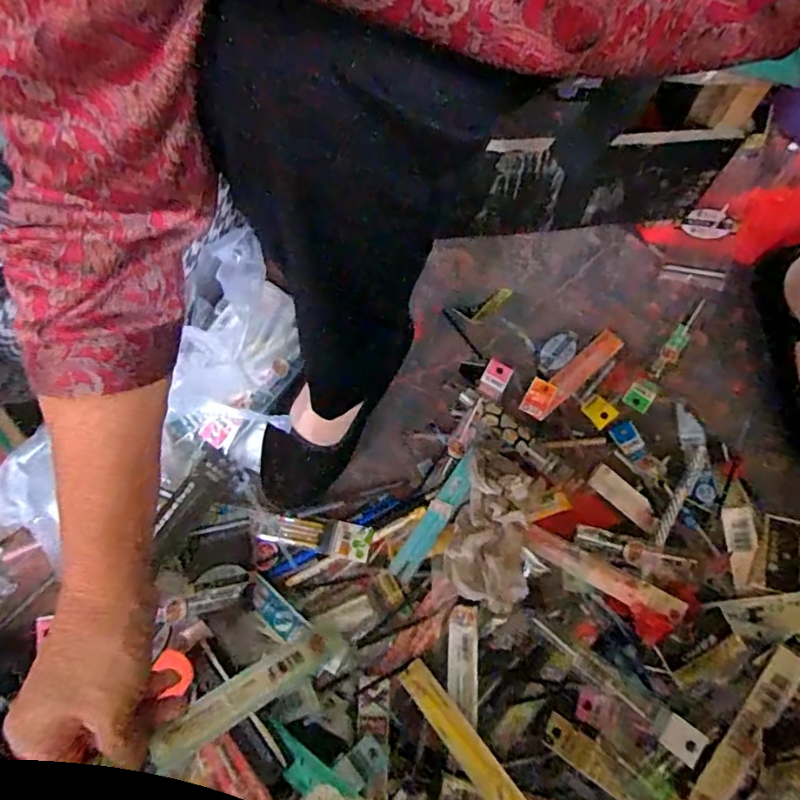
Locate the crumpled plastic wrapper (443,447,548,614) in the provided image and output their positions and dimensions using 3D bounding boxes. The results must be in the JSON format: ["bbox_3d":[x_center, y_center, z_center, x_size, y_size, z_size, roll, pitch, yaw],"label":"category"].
[{"bbox_3d":[0.084,0.112,0.467,0.070,0.057,0.130,18,73,7],"label":"crumpled plastic wrapper"}]

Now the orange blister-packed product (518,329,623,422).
[{"bbox_3d":[0.175,-0.030,0.536,0.135,0.012,0.033,-41,76,-11],"label":"orange blister-packed product"}]

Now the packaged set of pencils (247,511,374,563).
[{"bbox_3d":[-0.085,0.123,0.493,0.114,0.009,0.031,12,73,5],"label":"packaged set of pencils"}]

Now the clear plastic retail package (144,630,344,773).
[{"bbox_3d":[-0.093,0.184,0.338,0.125,0.005,0.026,-20,67,-36],"label":"clear plastic retail package"}]

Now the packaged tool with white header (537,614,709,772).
[{"bbox_3d":[0.178,0.237,0.444,0.149,0.006,0.025,34,73,26],"label":"packaged tool with white header"}]

